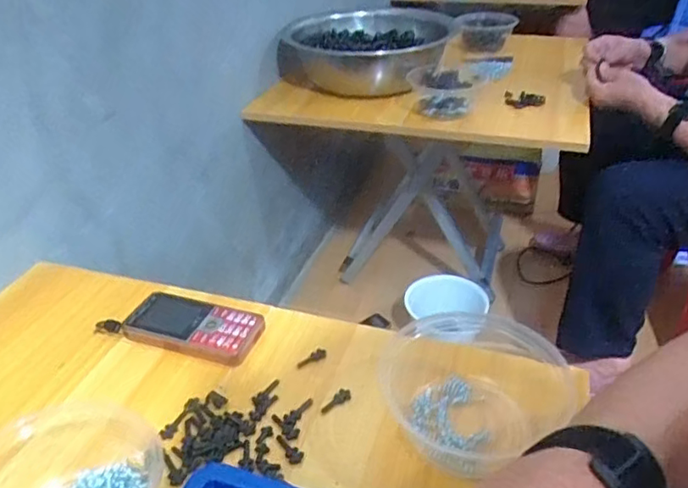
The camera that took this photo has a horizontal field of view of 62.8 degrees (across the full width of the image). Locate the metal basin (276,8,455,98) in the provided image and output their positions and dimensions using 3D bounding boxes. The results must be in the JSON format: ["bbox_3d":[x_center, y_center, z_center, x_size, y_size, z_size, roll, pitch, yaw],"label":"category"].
[{"bbox_3d":[0.028,-0.371,1.106,0.310,0.114,0.300,-2,34,1],"label":"metal basin"}]

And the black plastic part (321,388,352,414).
[{"bbox_3d":[-0.006,0.130,0.467,0.030,0.004,0.011,-34,44,-21],"label":"black plastic part"}]

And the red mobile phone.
[{"bbox_3d":[-0.141,0.077,0.535,0.124,0.019,0.057,10,36,17],"label":"red mobile phone"}]

